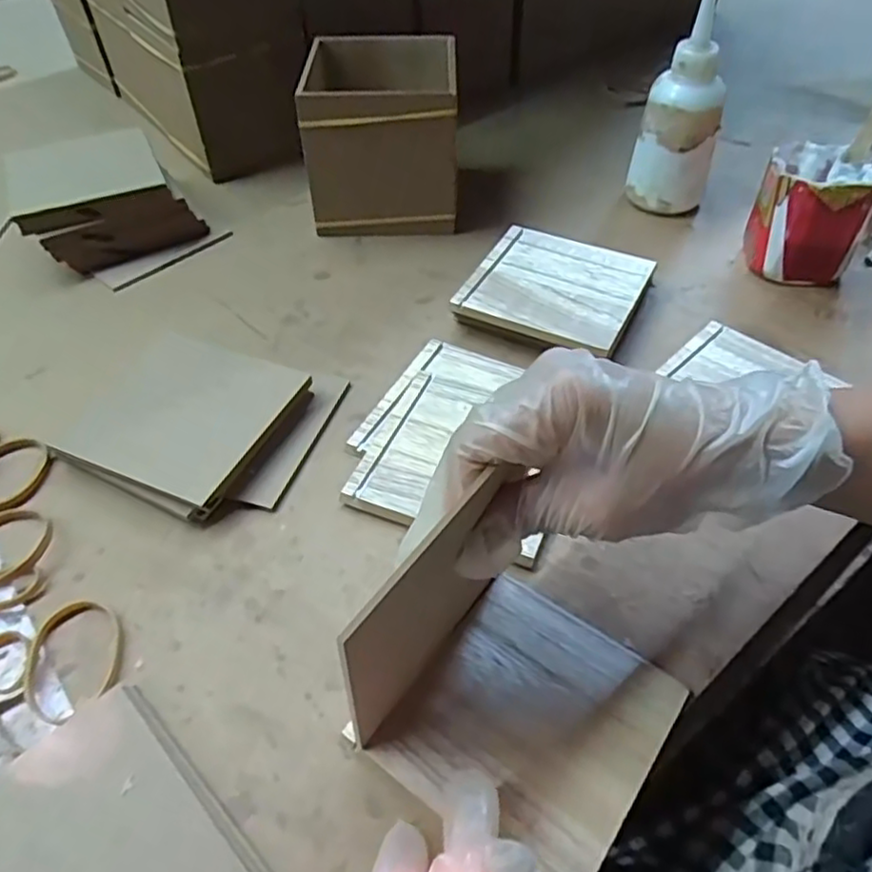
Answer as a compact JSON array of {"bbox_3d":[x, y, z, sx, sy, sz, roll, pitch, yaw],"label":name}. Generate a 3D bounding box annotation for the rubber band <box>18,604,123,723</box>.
[{"bbox_3d":[-0.166,0.100,0.306,0.047,0.006,0.049,0,49,0],"label":"rubber band"}]

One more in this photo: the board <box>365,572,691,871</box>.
[{"bbox_3d":[0.041,0.118,0.284,0.097,0.004,0.102,30,55,24],"label":"board"}]

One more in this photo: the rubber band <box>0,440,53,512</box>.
[{"bbox_3d":[-0.240,0.022,0.374,0.041,0.006,0.049,3,49,3],"label":"rubber band"}]

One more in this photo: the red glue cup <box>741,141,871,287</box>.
[{"bbox_3d":[0.262,-0.155,0.474,0.070,0.078,0.070,0,49,0],"label":"red glue cup"}]

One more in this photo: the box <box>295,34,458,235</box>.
[{"bbox_3d":[-0.041,-0.239,0.537,0.111,0.111,0.111,1,49,1],"label":"box"}]

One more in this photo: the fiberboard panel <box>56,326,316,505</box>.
[{"bbox_3d":[-0.147,-0.013,0.388,0.112,0.024,0.103,19,51,16],"label":"fiberboard panel"}]

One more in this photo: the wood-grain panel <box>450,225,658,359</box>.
[{"bbox_3d":[0.081,-0.096,0.455,0.109,0.020,0.106,22,53,19],"label":"wood-grain panel"}]

